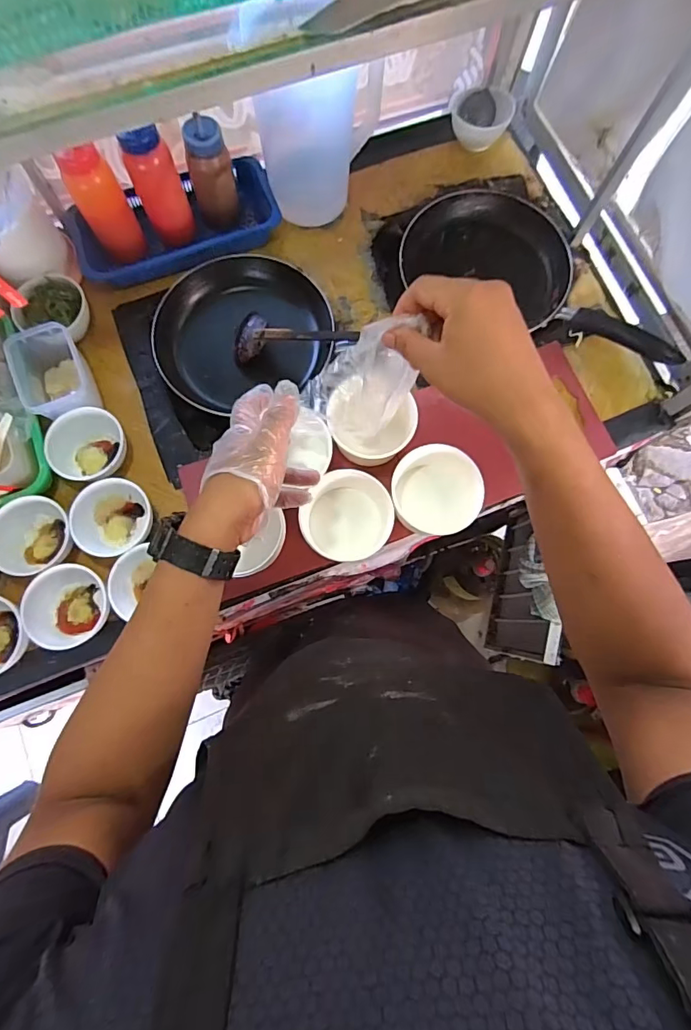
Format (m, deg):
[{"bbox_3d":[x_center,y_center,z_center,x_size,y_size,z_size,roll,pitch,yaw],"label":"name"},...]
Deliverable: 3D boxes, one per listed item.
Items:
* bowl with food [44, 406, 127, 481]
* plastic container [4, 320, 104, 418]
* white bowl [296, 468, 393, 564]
[{"bbox_3d":[-0.323,-0.087,0.593,0.088,0.051,0.087,0,78,-1],"label":"bowl with food"},{"bbox_3d":[-0.365,-0.178,0.601,0.077,0.067,0.114,-20,79,-5],"label":"plastic container"},{"bbox_3d":[0.001,0.003,0.573,0.103,0.056,0.099,0,78,-1],"label":"white bowl"}]

